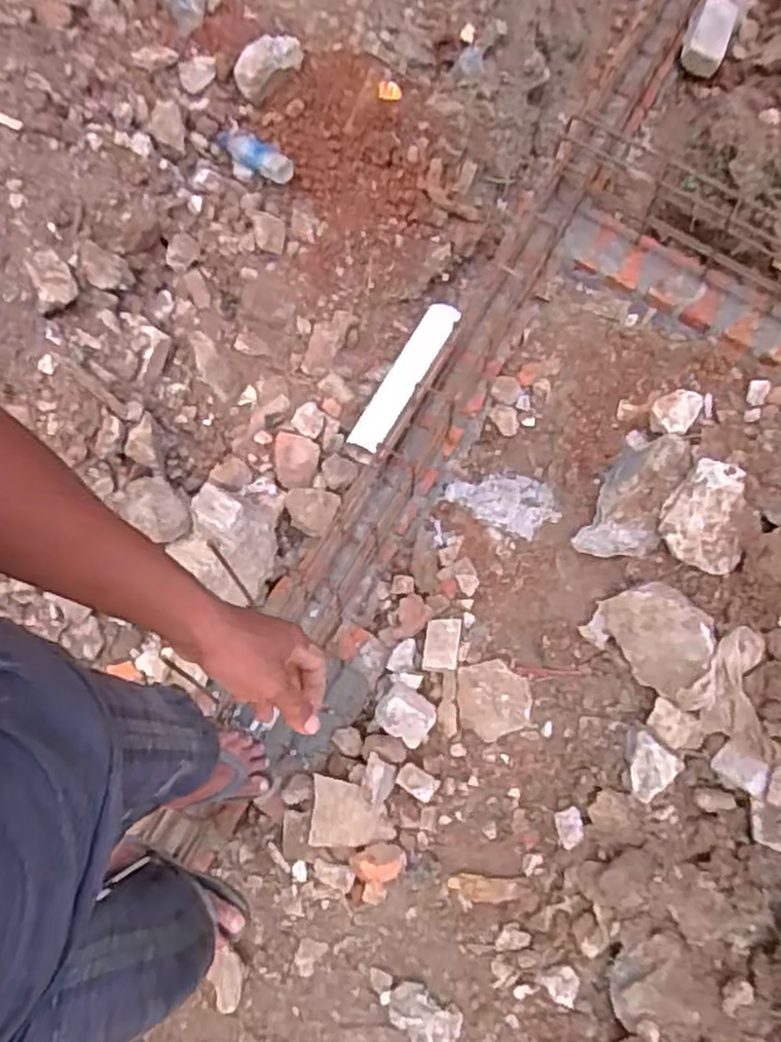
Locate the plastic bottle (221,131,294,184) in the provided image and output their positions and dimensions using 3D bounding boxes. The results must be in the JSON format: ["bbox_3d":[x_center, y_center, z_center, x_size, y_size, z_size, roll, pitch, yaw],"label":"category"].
[{"bbox_3d":[-0.288,-0.790,1.588,0.172,0.051,0.071,37,76,9],"label":"plastic bottle"}]

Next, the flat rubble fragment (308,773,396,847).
[{"bbox_3d":[-0.073,0.553,1.391,0.155,0.025,0.118,2,71,10],"label":"flat rubble fragment"}]

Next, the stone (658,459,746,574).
[{"bbox_3d":[0.553,-0.010,1.310,0.123,0.084,0.194,5,73,0],"label":"stone"}]

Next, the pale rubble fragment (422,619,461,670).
[{"bbox_3d":[0.106,0.257,1.528,0.069,0.015,0.107,8,73,1],"label":"pale rubble fragment"}]

